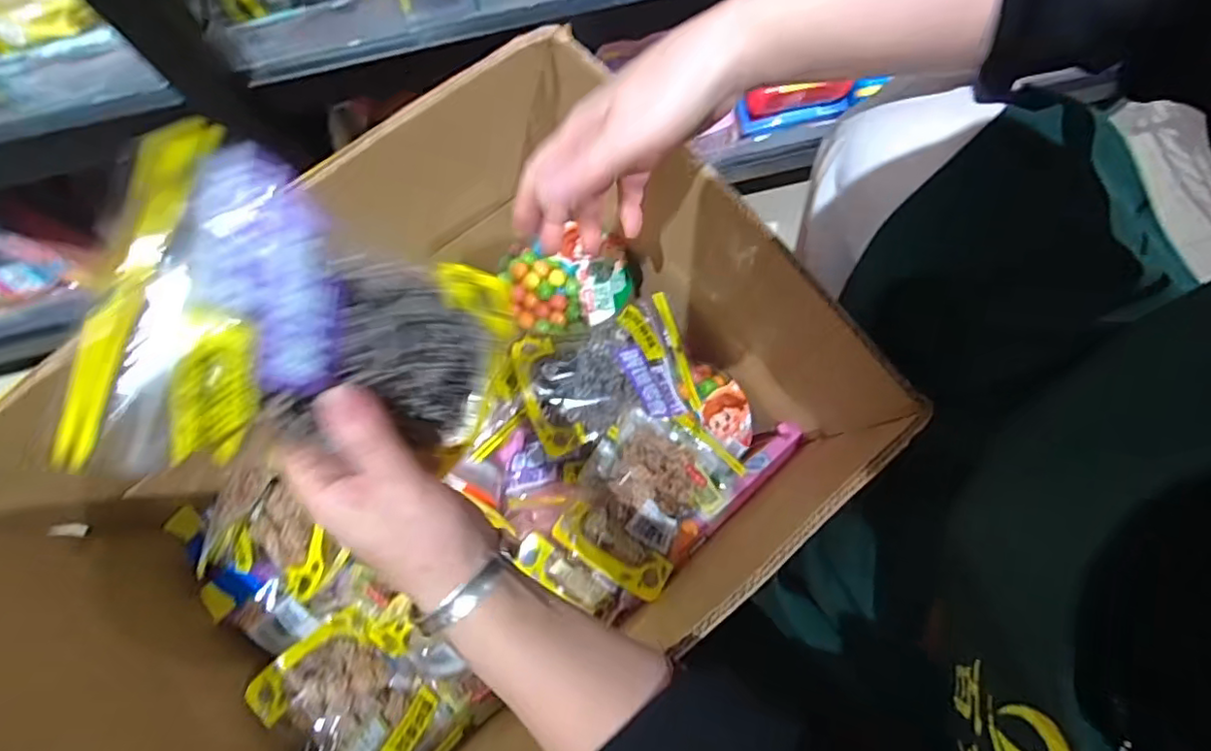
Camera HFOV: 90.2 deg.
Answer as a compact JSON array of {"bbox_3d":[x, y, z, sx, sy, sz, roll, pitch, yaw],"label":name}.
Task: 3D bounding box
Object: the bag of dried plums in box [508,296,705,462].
[{"bbox_3d":[0.002,-0.002,0.554,0.153,0.035,0.110,-19,80,-5],"label":"bag of dried plums in box"}]

